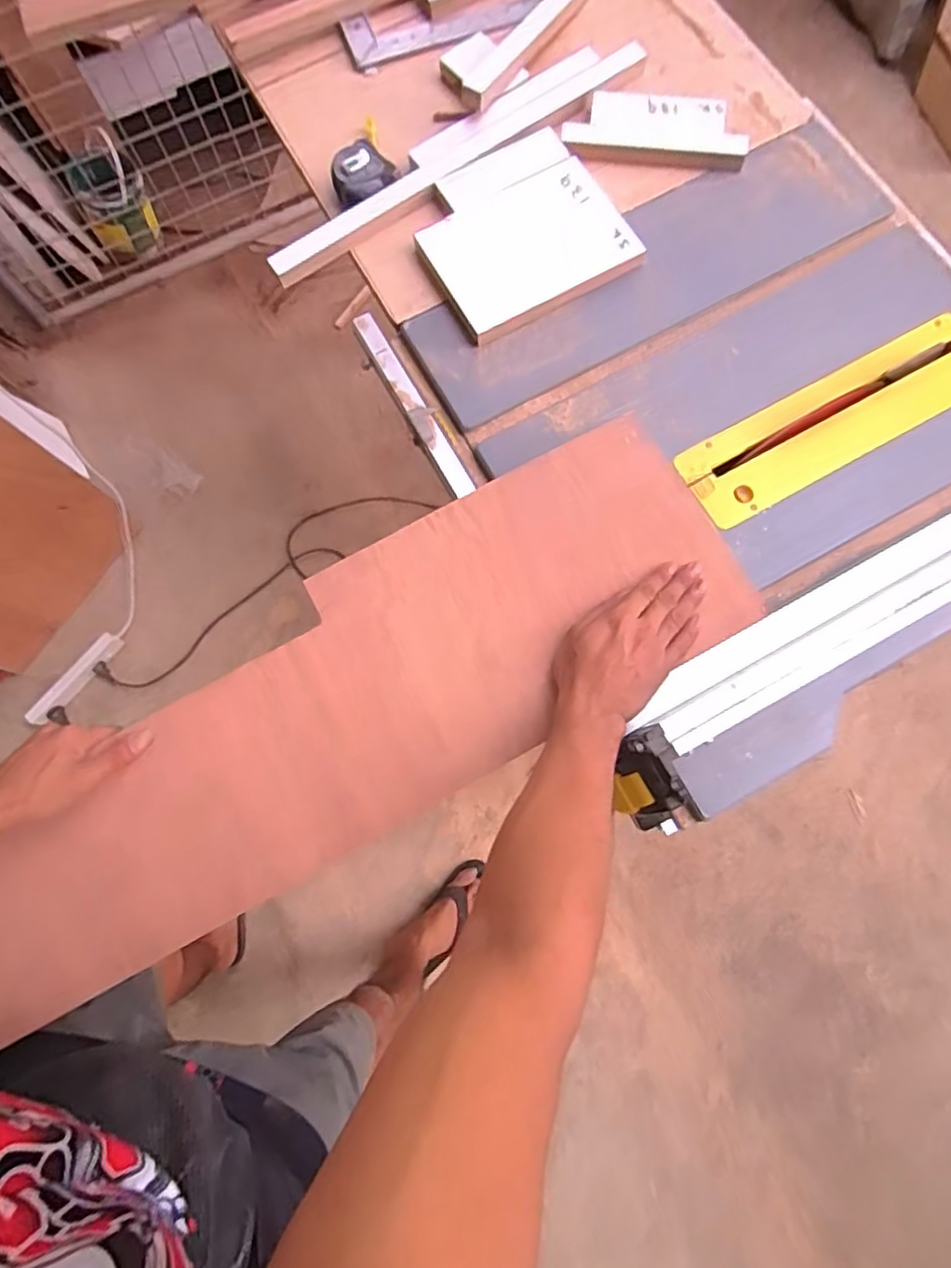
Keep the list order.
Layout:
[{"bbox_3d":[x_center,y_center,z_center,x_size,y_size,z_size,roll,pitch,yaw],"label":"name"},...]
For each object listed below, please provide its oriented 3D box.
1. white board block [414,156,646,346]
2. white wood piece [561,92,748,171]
[{"bbox_3d":[0.060,-0.427,0.676,0.212,0.015,0.150,-27,77,-5],"label":"white board block"},{"bbox_3d":[0.210,-0.584,0.706,0.203,0.017,0.074,10,77,4],"label":"white wood piece"}]

